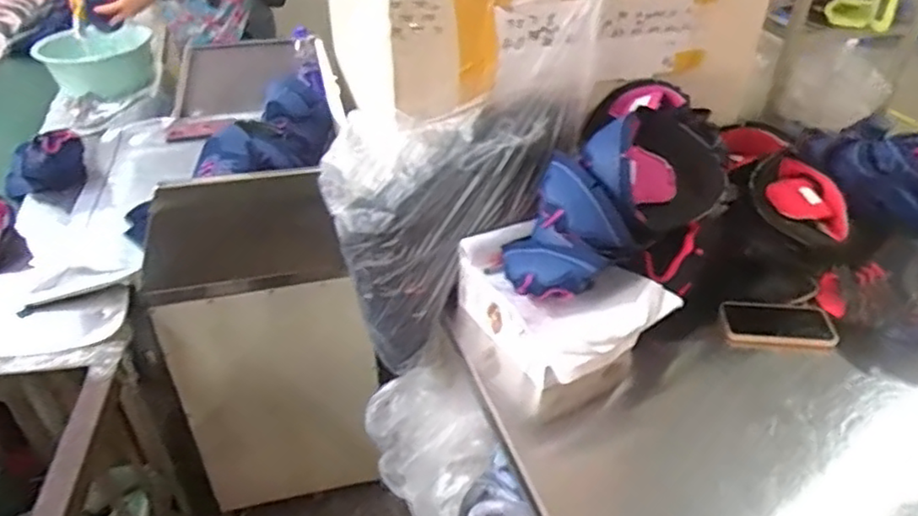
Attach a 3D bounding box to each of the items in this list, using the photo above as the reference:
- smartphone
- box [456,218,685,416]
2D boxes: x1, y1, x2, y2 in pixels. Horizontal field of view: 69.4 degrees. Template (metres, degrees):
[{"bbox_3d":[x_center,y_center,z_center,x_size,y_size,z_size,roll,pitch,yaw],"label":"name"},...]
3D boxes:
[{"bbox_3d":[0.493,0.102,1.030,0.161,0.015,0.067,5,62,10],"label":"smartphone"},{"bbox_3d":[0.136,0.093,0.987,0.183,0.185,0.276,-21,42,-25],"label":"box"}]

